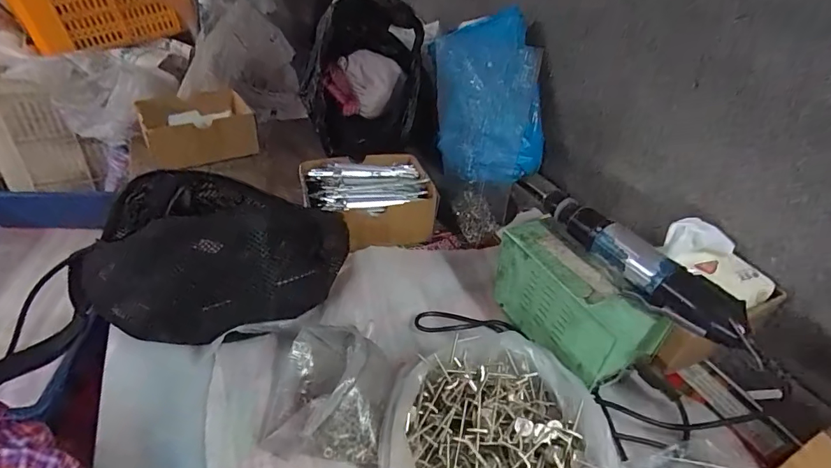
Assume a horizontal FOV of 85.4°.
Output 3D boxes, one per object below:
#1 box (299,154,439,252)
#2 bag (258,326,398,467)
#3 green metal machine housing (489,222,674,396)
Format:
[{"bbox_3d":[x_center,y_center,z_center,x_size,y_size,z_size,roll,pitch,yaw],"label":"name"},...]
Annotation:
[{"bbox_3d":[-0.063,-0.042,0.599,0.165,0.080,0.138,-8,39,-17],"label":"box"},{"bbox_3d":[-0.074,0.135,0.394,0.103,0.042,0.104,7,36,3],"label":"bag"},{"bbox_3d":[0.152,0.067,0.456,0.072,0.089,0.163,-19,44,-28],"label":"green metal machine housing"}]

